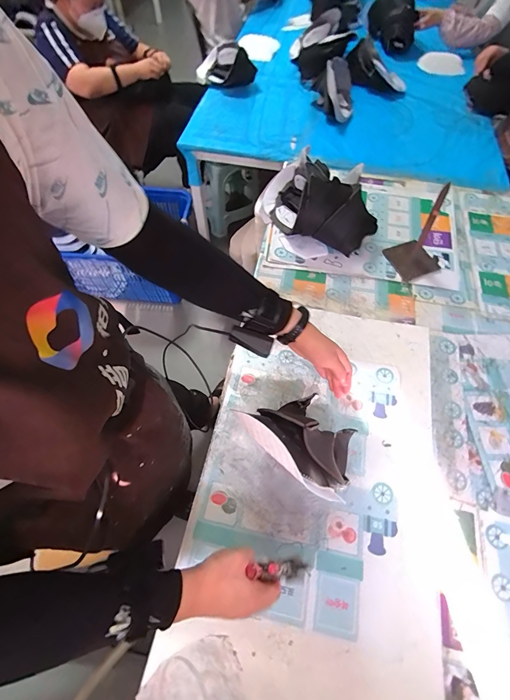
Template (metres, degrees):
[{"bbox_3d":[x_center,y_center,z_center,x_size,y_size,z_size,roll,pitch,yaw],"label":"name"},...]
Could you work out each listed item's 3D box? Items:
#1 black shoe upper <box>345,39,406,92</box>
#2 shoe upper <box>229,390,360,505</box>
[{"bbox_3d":[0.492,-1.155,1.378,0.291,0.107,0.090,41,66,5],"label":"black shoe upper"},{"bbox_3d":[0.084,0.133,0.520,0.176,0.131,0.153,39,66,18],"label":"shoe upper"}]

